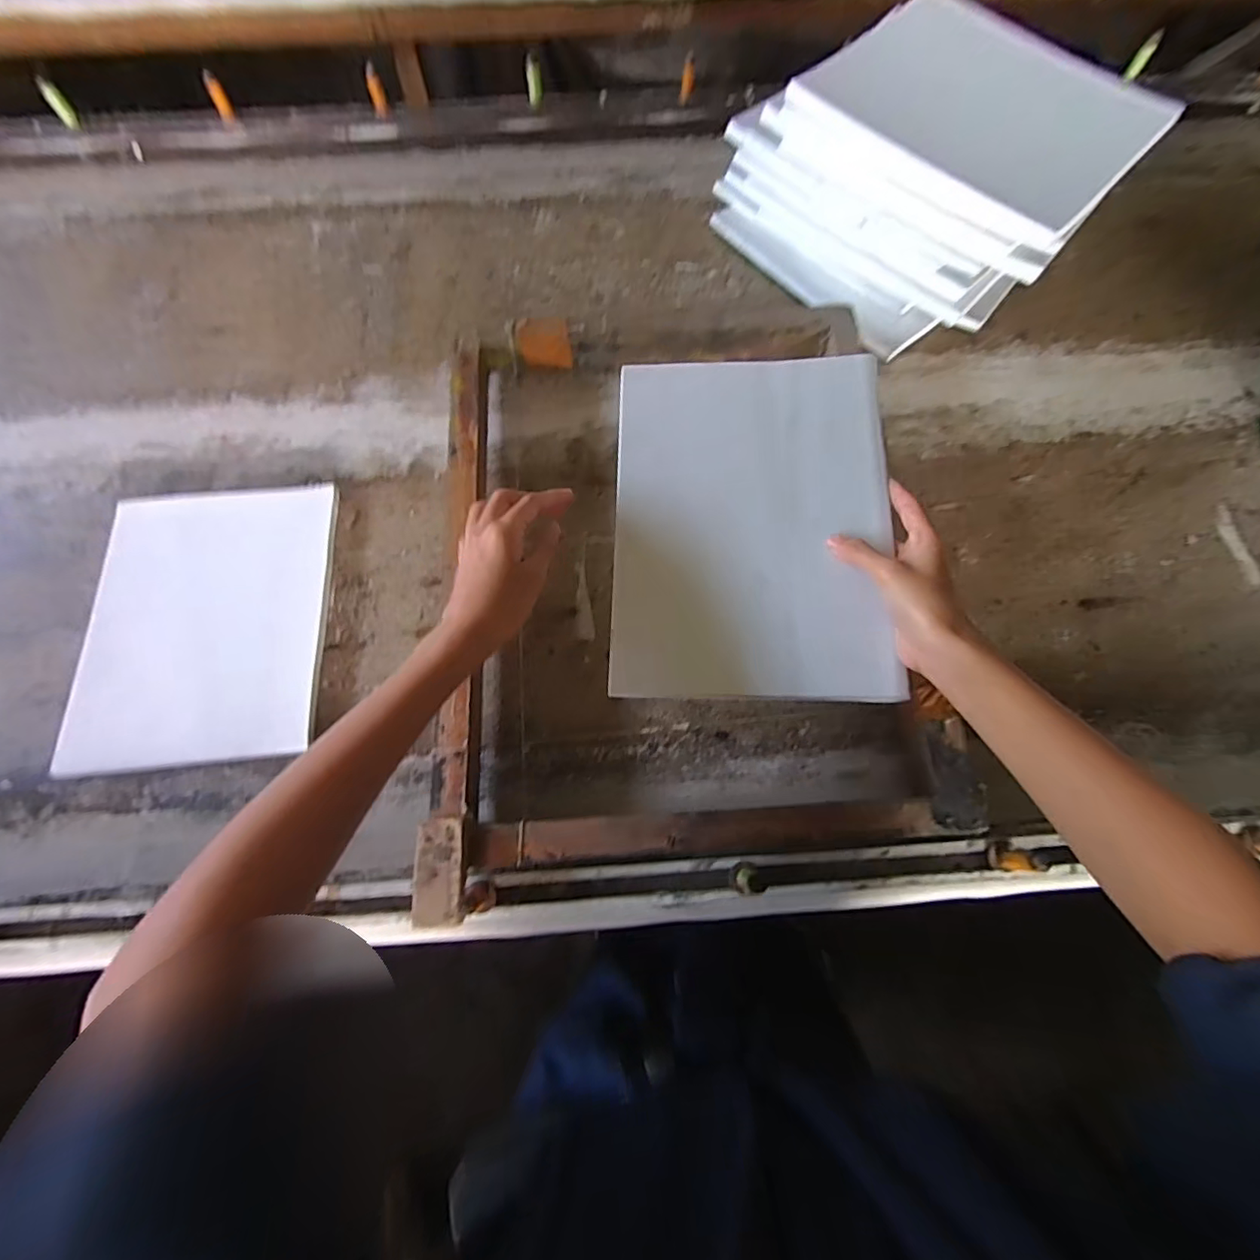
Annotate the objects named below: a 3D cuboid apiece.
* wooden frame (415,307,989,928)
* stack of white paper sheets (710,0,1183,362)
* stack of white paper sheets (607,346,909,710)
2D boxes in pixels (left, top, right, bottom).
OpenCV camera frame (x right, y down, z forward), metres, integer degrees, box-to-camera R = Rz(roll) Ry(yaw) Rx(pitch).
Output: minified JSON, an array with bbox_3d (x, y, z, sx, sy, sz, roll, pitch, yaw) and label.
[{"bbox_3d":[0.041,-0.058,0.479,0.397,0.068,0.516,-4,72,-1],"label":"wooden frame"},{"bbox_3d":[0.283,-0.456,0.564,0.334,0.159,0.232,43,77,12],"label":"stack of white paper sheets"},{"bbox_3d":[0.092,-0.085,0.421,0.202,0.013,0.269,1,79,4],"label":"stack of white paper sheets"}]

